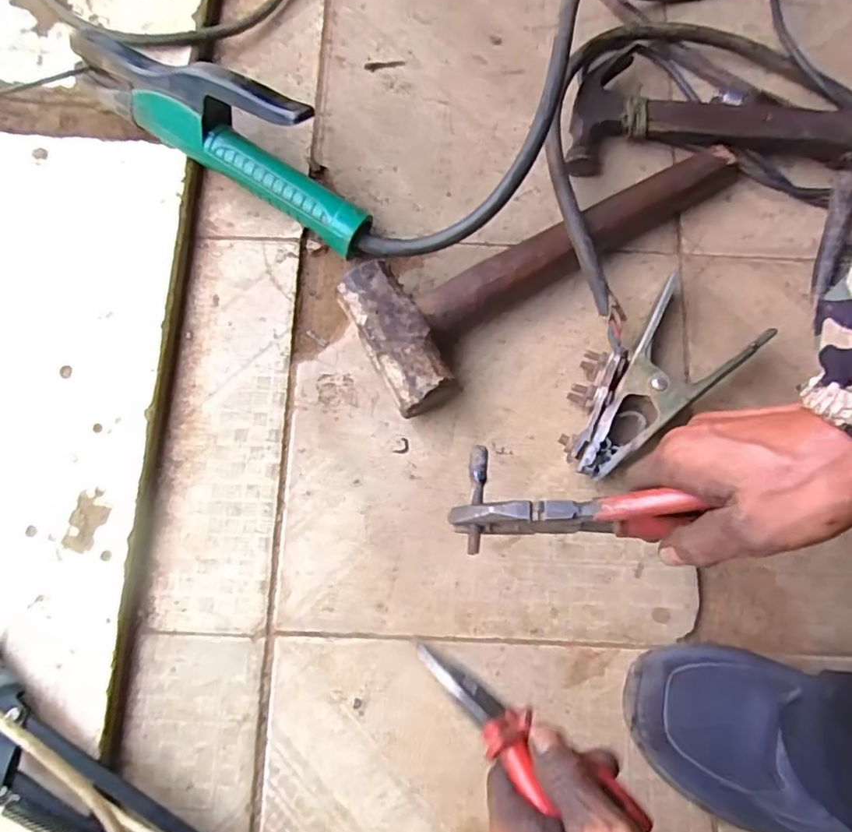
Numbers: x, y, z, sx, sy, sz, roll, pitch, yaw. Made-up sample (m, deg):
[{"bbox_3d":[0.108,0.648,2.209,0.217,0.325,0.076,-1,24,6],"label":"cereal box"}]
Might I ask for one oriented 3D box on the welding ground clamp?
[{"bbox_3d":[0.158,-0.030,0.419,0.166,0.038,0.078,-39,81,-10],"label":"welding ground clamp"}]

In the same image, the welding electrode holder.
[{"bbox_3d":[-0.150,-0.217,0.437,0.249,0.071,0.055,32,78,6],"label":"welding electrode holder"}]

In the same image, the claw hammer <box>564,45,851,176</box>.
[{"bbox_3d":[0.235,-0.248,0.465,0.238,0.045,0.100,1,77,-1],"label":"claw hammer"}]

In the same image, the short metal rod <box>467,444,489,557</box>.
[{"bbox_3d":[0.031,0.050,0.353,0.011,0.012,0.067,7,77,0],"label":"short metal rod"}]

